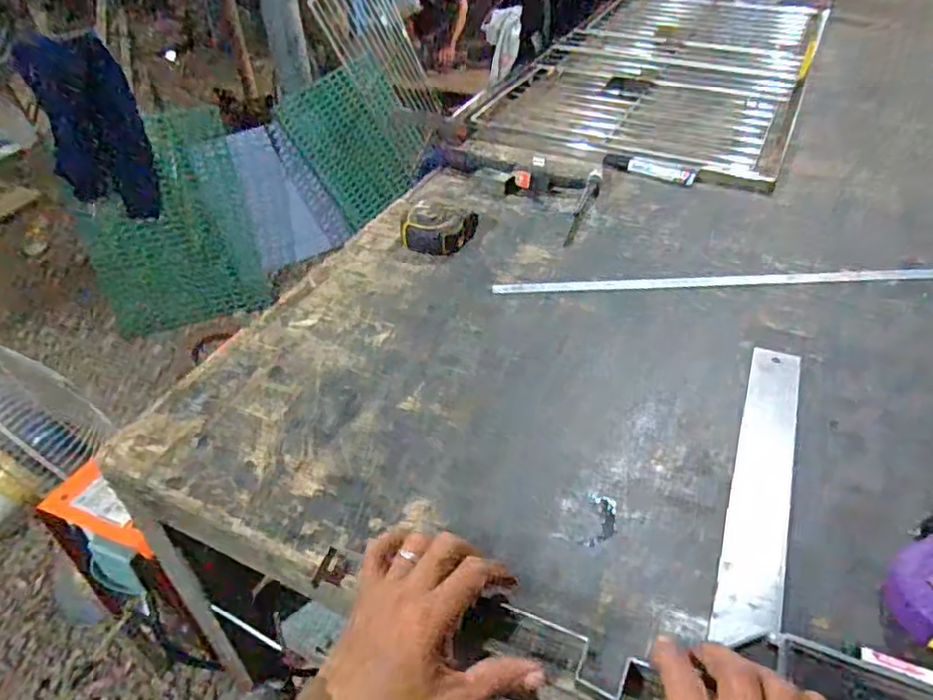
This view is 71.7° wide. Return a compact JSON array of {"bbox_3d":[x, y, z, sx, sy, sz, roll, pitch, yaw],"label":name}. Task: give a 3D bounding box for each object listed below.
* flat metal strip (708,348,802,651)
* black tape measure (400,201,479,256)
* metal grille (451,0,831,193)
[{"bbox_3d":[0.246,0.100,0.533,0.045,0.006,0.320,16,43,18],"label":"flat metal strip"},{"bbox_3d":[-0.035,-0.152,0.802,0.079,0.040,0.078,17,44,19],"label":"black tape measure"},{"bbox_3d":[0.421,-0.593,1.307,0.515,0.026,0.976,19,45,21],"label":"metal grille"}]

